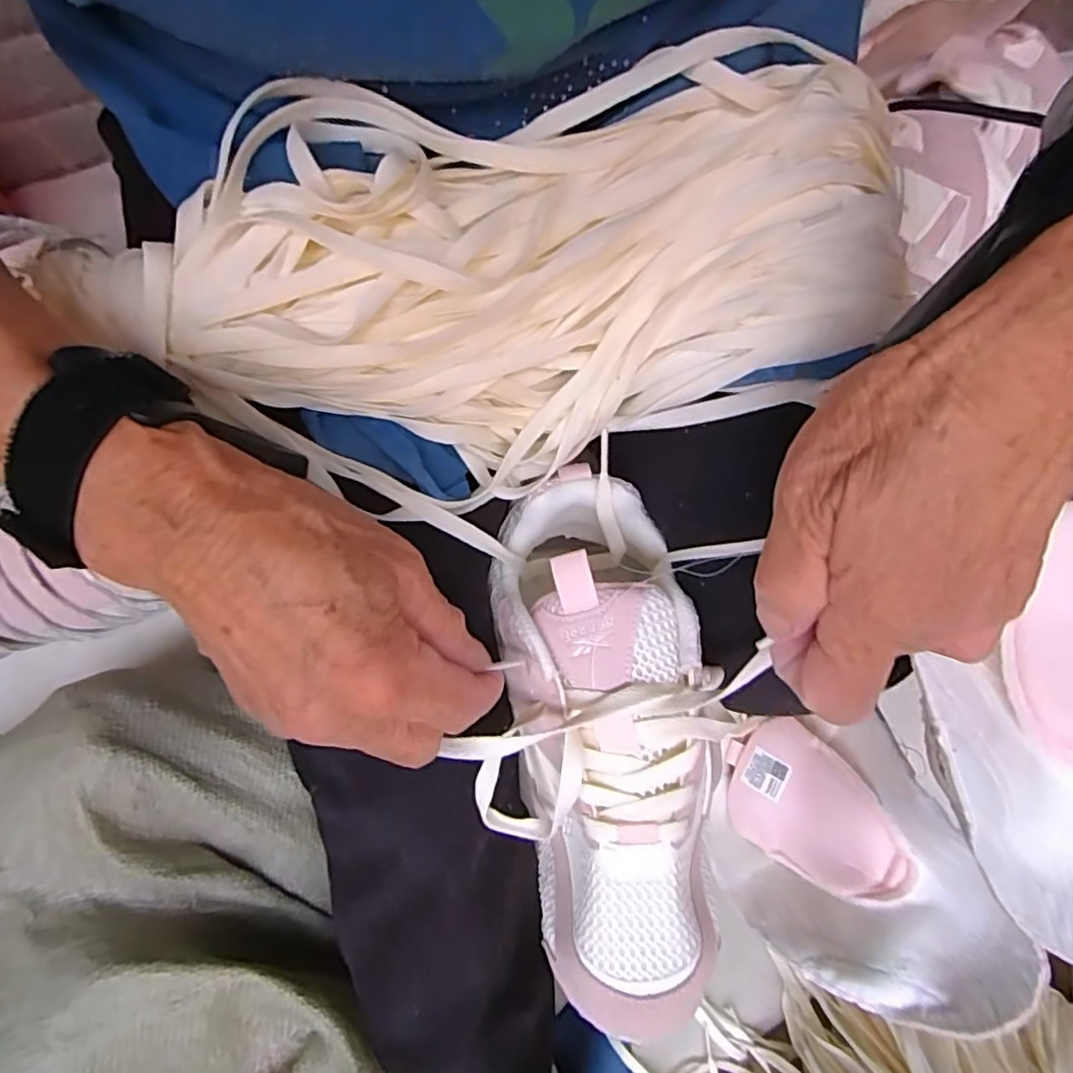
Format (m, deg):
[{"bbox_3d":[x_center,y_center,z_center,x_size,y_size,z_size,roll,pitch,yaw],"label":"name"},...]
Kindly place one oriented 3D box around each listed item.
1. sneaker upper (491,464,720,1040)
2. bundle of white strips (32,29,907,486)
[{"bbox_3d":[0.029,0.080,0.273,0.077,0.058,0.219,-5,79,-1],"label":"sneaker upper"},{"bbox_3d":[0.002,-0.102,0.260,0.315,0.082,0.131,-15,77,-4],"label":"bundle of white strips"}]

